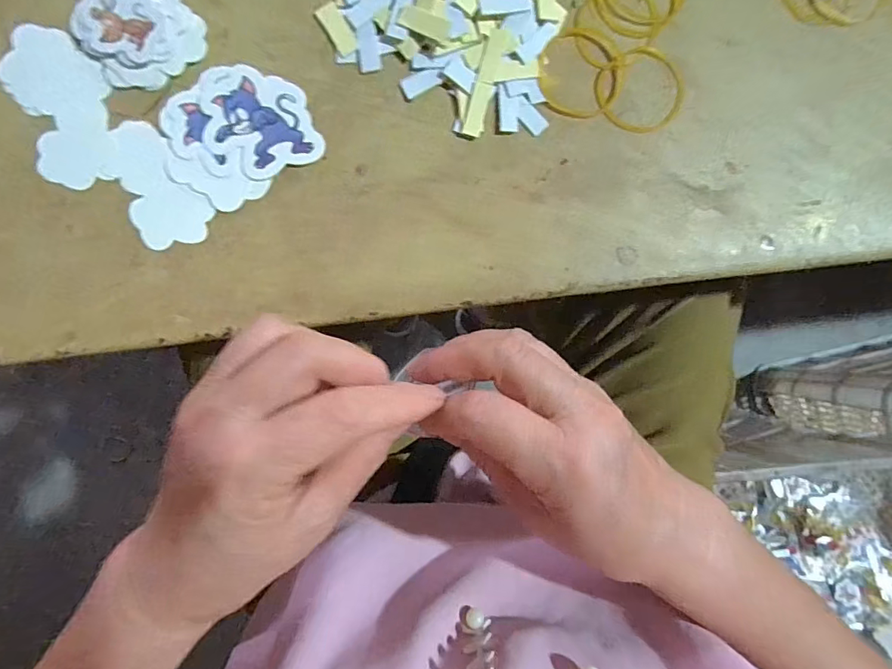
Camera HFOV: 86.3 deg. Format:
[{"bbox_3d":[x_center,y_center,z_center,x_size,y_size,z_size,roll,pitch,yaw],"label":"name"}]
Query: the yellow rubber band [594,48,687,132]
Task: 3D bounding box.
[{"bbox_3d":[0.110,-0.138,0.267,0.047,0.004,0.047,0,91,-4],"label":"yellow rubber band"}]

